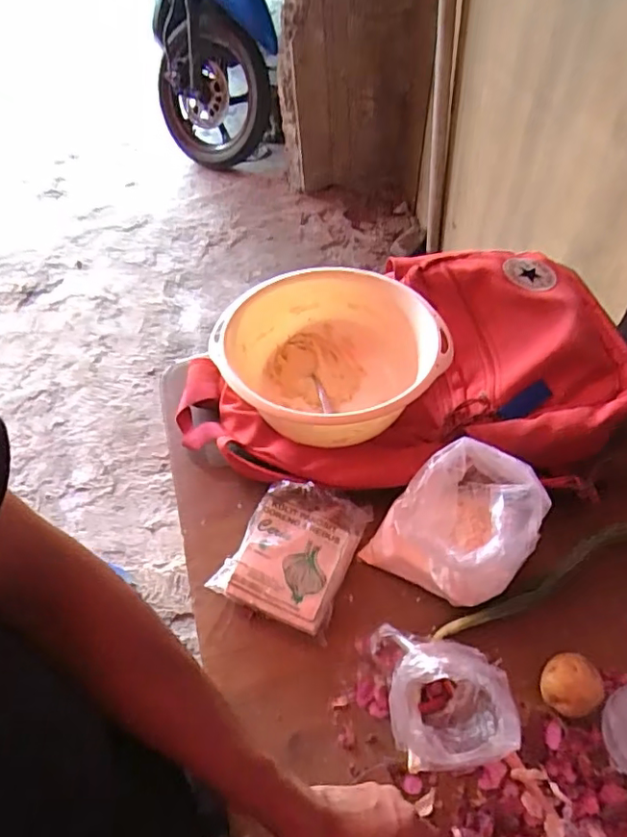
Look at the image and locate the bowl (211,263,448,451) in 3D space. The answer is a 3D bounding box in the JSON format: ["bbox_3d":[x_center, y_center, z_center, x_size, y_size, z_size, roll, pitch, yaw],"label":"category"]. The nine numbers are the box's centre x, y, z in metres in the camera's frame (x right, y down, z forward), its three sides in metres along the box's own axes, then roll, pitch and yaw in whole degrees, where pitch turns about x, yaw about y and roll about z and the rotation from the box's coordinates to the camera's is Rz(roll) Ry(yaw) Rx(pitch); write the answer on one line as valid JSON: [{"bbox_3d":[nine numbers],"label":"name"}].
[{"bbox_3d":[0.020,-0.070,0.681,0.235,0.126,0.237,-2,58,3],"label":"bowl"}]

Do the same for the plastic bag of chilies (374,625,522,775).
[{"bbox_3d":[0.111,0.235,0.509,0.105,0.101,0.117,-6,58,1],"label":"plastic bag of chilies"}]

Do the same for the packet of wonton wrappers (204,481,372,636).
[{"bbox_3d":[-0.025,0.133,0.617,0.129,0.049,0.142,19,61,16],"label":"packet of wonton wrappers"}]

